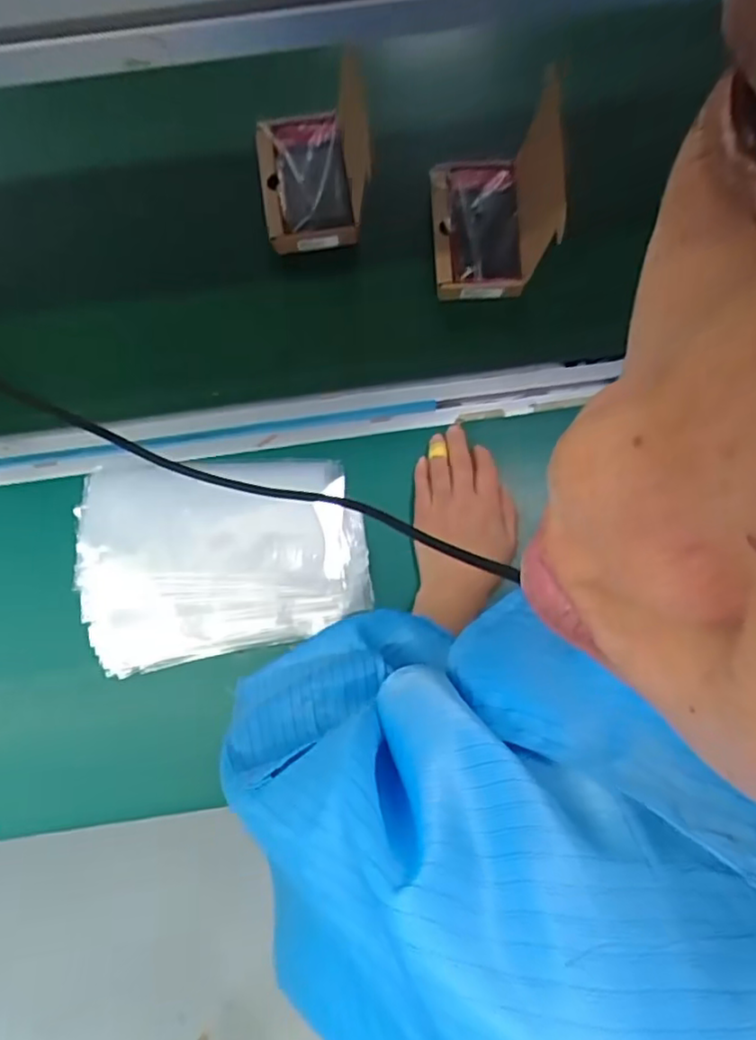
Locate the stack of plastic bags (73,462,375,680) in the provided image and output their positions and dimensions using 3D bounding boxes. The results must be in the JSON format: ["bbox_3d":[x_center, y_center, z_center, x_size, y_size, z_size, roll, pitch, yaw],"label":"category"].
[{"bbox_3d":[-0.139,0.026,0.583,0.247,0.024,0.178,-10,80,-1],"label":"stack of plastic bags"}]

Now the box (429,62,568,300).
[{"bbox_3d":[0.098,-0.306,0.589,0.094,0.158,0.156,-4,80,0],"label":"box"}]

